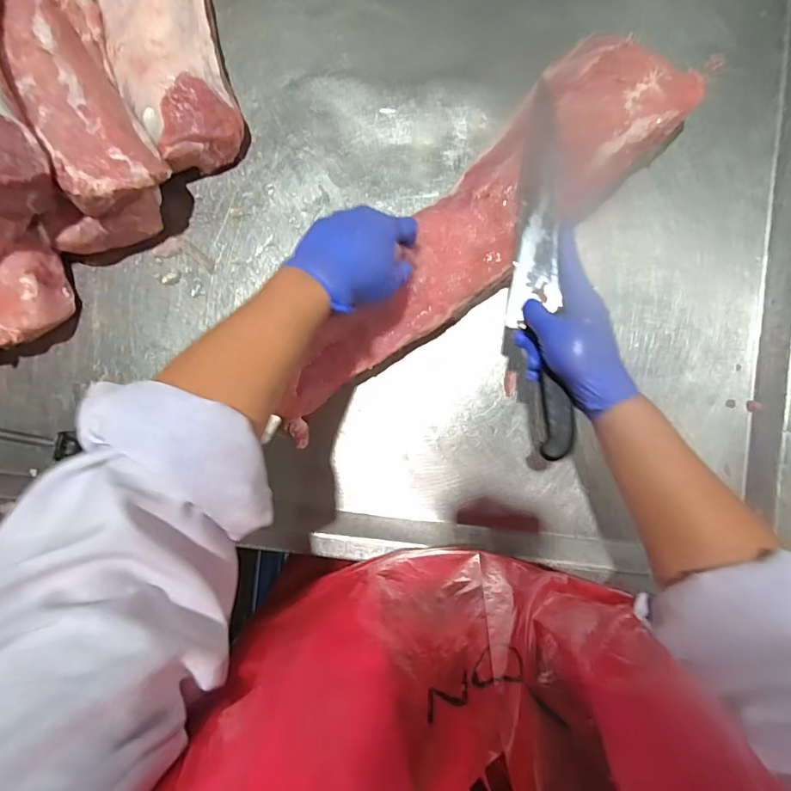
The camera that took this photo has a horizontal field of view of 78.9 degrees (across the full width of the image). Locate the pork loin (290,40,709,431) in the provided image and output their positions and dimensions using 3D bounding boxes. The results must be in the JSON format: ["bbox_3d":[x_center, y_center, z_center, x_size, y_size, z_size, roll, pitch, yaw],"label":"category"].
[{"bbox_3d":[0.071,-0.162,0.516,0.511,0.051,0.131,-43,88,4],"label":"pork loin"}]

